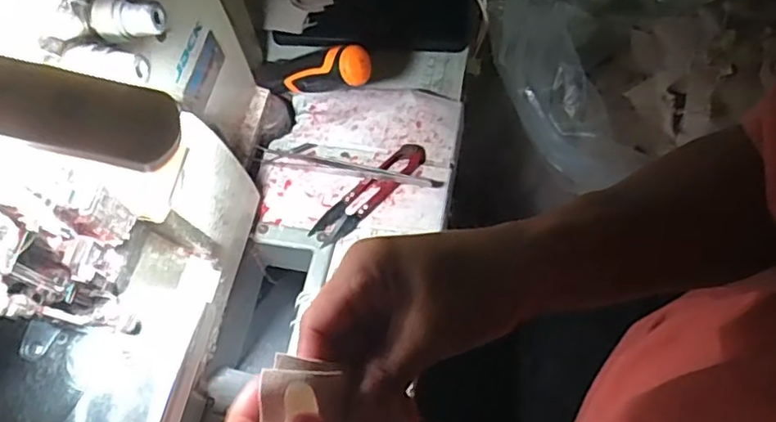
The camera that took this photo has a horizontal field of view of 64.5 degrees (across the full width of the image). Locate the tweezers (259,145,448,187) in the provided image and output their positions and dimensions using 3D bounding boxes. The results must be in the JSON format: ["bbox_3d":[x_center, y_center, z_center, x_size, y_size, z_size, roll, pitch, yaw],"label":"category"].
[{"bbox_3d":[-0.031,-0.035,0.466,0.143,0.009,0.016,9,64,7],"label":"tweezers"}]

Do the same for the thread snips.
[{"bbox_3d":[-0.013,-0.014,0.458,0.105,0.007,0.024,-42,68,-17],"label":"thread snips"}]

